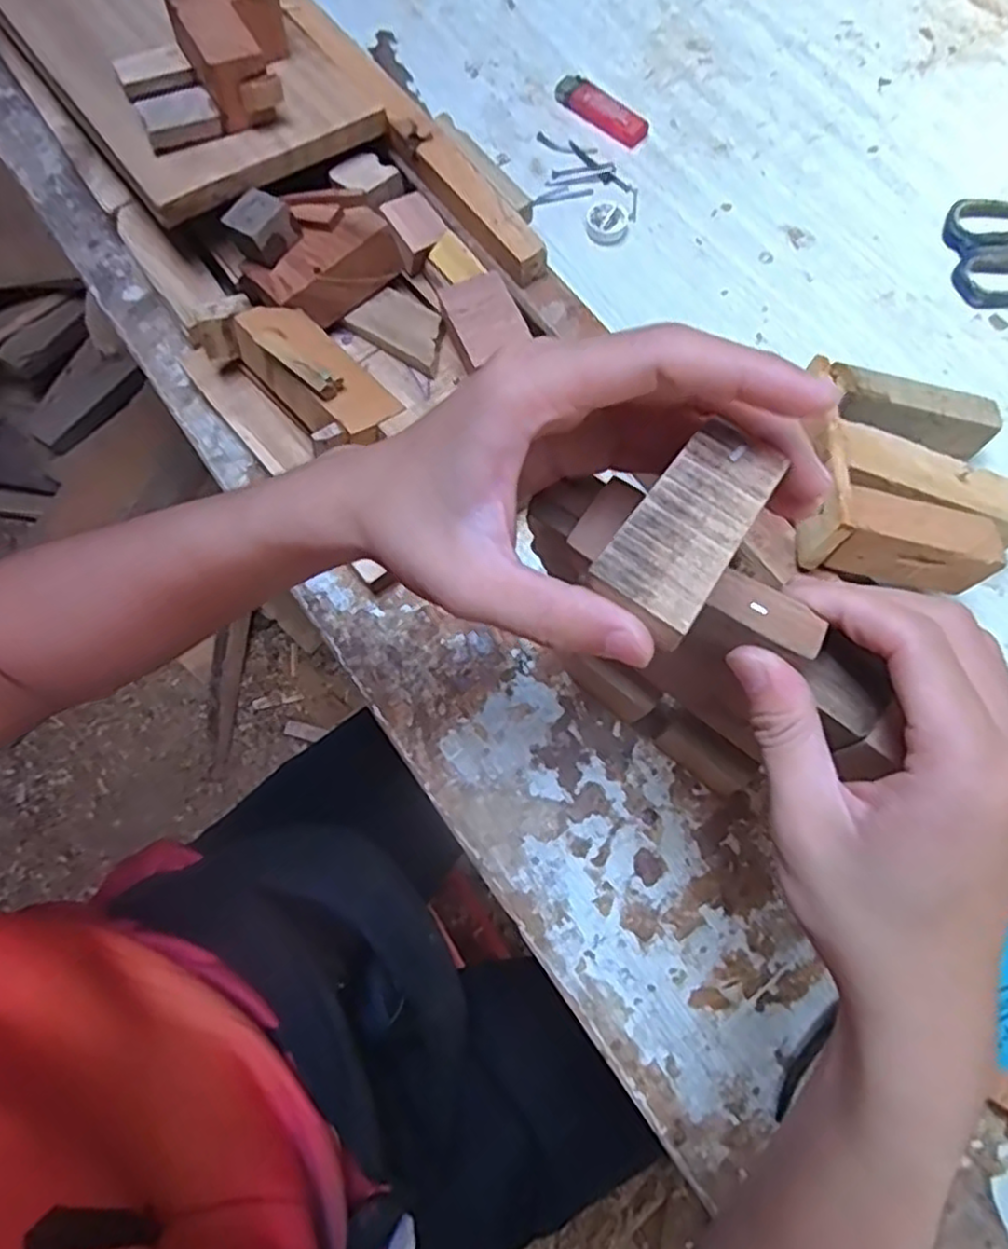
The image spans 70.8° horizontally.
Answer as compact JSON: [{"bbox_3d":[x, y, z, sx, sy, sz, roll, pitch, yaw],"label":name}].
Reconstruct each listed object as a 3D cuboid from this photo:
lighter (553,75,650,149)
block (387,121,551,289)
[{"bbox_3d":[0.078,-0.412,0.567,0.081,0.011,0.027,37,76,10],"label":"lighter"},{"bbox_3d":[-0.019,-0.277,0.467,0.024,0.021,0.141,-35,77,-10],"label":"block"}]

